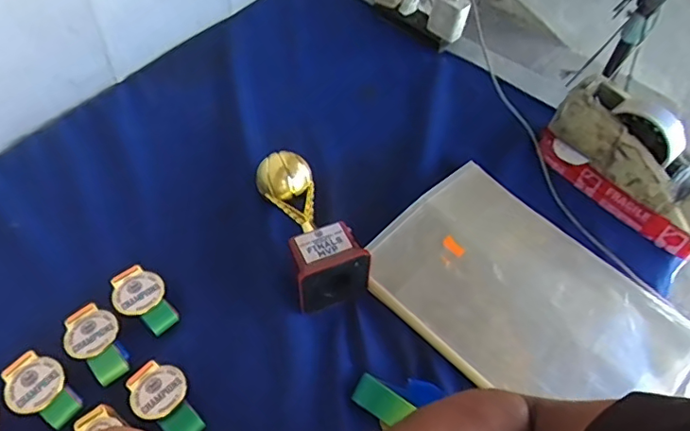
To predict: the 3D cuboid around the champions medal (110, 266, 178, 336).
[{"bbox_3d":[-0.199,0.084,0.545,0.077,0.013,0.047,38,61,22],"label":"champions medal"}]

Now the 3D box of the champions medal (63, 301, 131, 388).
[{"bbox_3d":[-0.232,0.119,0.514,0.047,0.008,0.081,-33,62,-24],"label":"champions medal"}]

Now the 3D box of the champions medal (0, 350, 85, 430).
[{"bbox_3d":[-0.271,0.154,0.484,0.077,0.004,0.047,38,61,22],"label":"champions medal"}]

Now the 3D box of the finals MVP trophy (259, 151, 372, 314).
[{"bbox_3d":[-0.037,0.009,0.581,0.075,0.058,0.173,-16,56,-14],"label":"finals MVP trophy"}]

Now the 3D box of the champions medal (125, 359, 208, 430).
[{"bbox_3d":[-0.158,0.165,0.488,0.079,0.015,0.048,37,60,22],"label":"champions medal"}]

